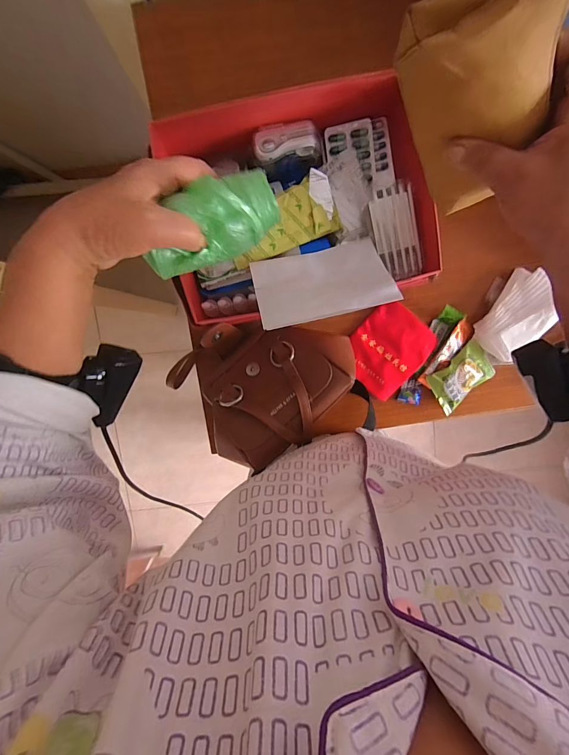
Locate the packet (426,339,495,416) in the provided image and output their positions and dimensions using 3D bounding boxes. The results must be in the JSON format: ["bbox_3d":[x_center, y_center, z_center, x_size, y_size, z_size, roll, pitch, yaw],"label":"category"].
[{"bbox_3d":[0.252,0.000,0.482,0.092,0.018,0.062,-35,98,3],"label":"packet"}]

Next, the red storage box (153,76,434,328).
[{"bbox_3d":[0.021,-0.203,0.401,0.294,0.076,0.229,-12,99,0],"label":"red storage box"}]

